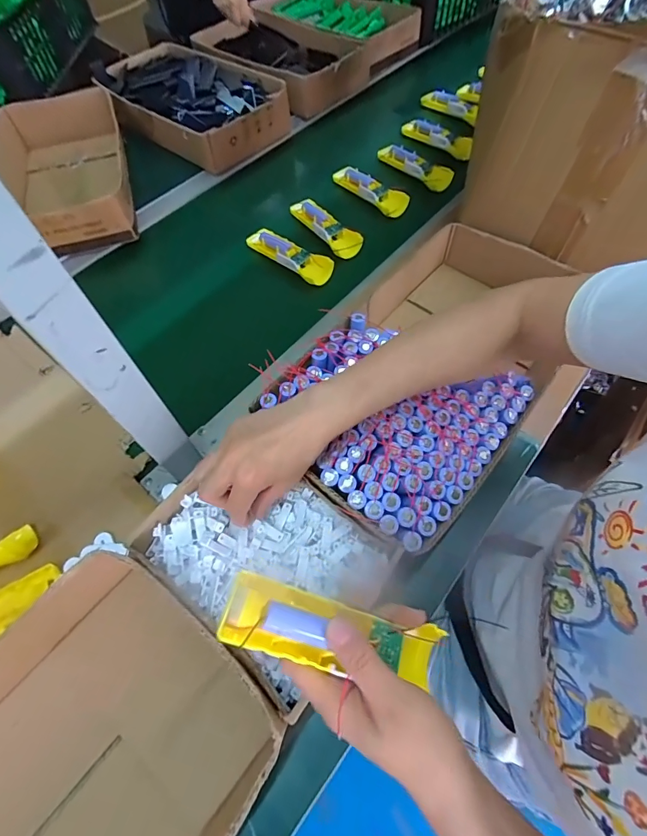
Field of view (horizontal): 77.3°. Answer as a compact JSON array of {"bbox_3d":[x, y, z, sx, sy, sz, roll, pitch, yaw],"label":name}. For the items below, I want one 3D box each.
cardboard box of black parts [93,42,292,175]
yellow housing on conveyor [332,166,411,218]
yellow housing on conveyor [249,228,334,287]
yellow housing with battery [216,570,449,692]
[{"bbox_3d":[-0.276,-0.654,0.840,0.385,0.082,0.224,37,69,22],"label":"cardboard box of black parts"},{"bbox_3d":[0.089,-0.427,0.751,0.049,0.028,0.177,-32,63,-13],"label":"yellow housing on conveyor"},{"bbox_3d":[-0.056,-0.268,0.666,0.159,0.022,0.047,36,69,21],"label":"yellow housing on conveyor"},{"bbox_3d":[0.009,0.144,0.273,0.151,0.019,0.044,18,62,-9],"label":"yellow housing with battery"}]

